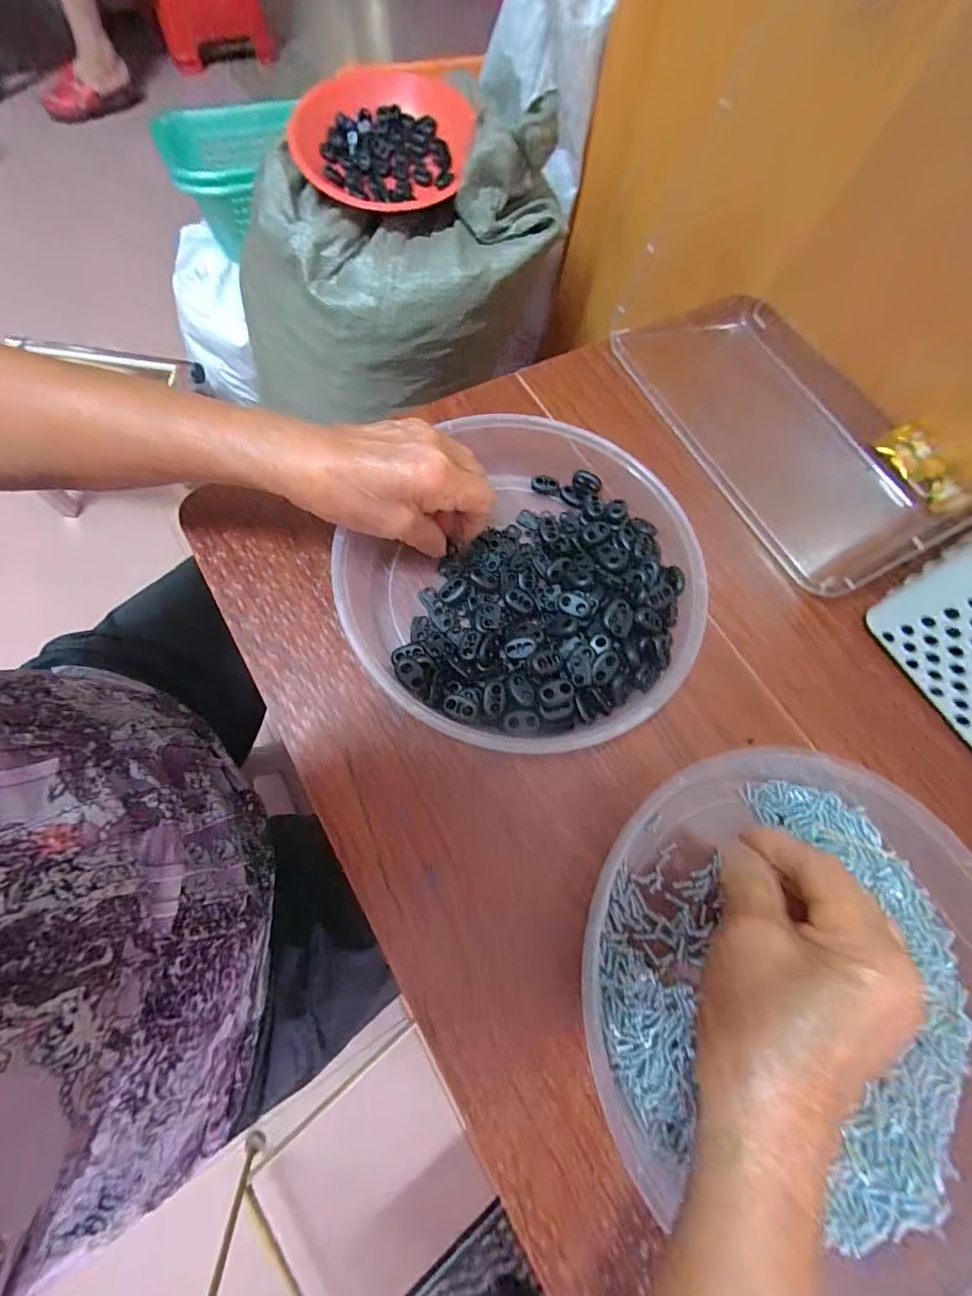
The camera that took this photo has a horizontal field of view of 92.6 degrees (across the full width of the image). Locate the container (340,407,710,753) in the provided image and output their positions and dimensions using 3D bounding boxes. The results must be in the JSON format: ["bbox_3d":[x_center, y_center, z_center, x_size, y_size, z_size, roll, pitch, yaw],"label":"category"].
[{"bbox_3d":[0.029,-0.045,0.301,0.207,0.060,0.226,0,74,-2],"label":"container"}]

